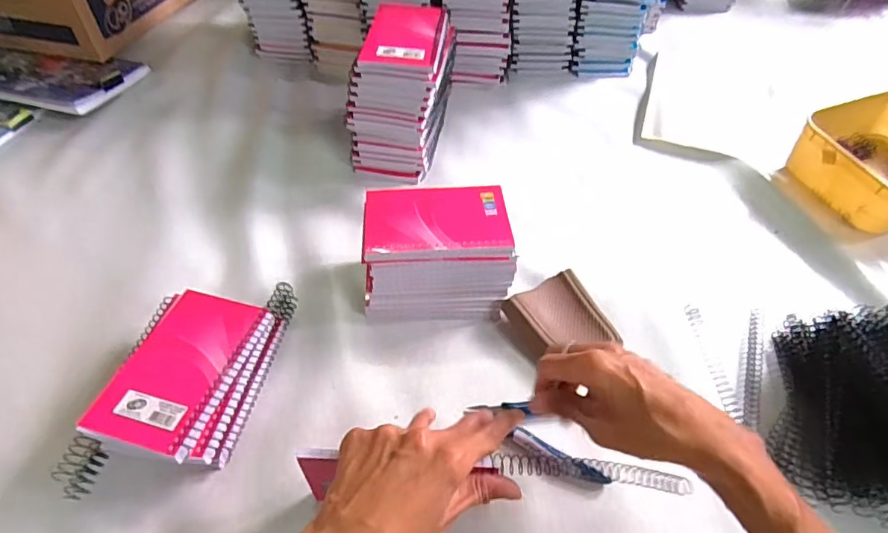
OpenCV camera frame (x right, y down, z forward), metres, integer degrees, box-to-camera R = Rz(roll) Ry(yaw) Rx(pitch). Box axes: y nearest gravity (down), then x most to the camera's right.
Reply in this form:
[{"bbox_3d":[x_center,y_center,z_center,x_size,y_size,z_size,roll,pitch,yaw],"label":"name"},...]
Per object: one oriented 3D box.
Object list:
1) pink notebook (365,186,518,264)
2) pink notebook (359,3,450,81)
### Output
[{"bbox_3d":[-0.007,-0.041,0.467,0.130,0.014,0.081,-2,49,-3],"label":"pink notebook"},{"bbox_3d":[-0.041,-0.261,0.573,0.086,0.011,0.144,5,49,3],"label":"pink notebook"}]

